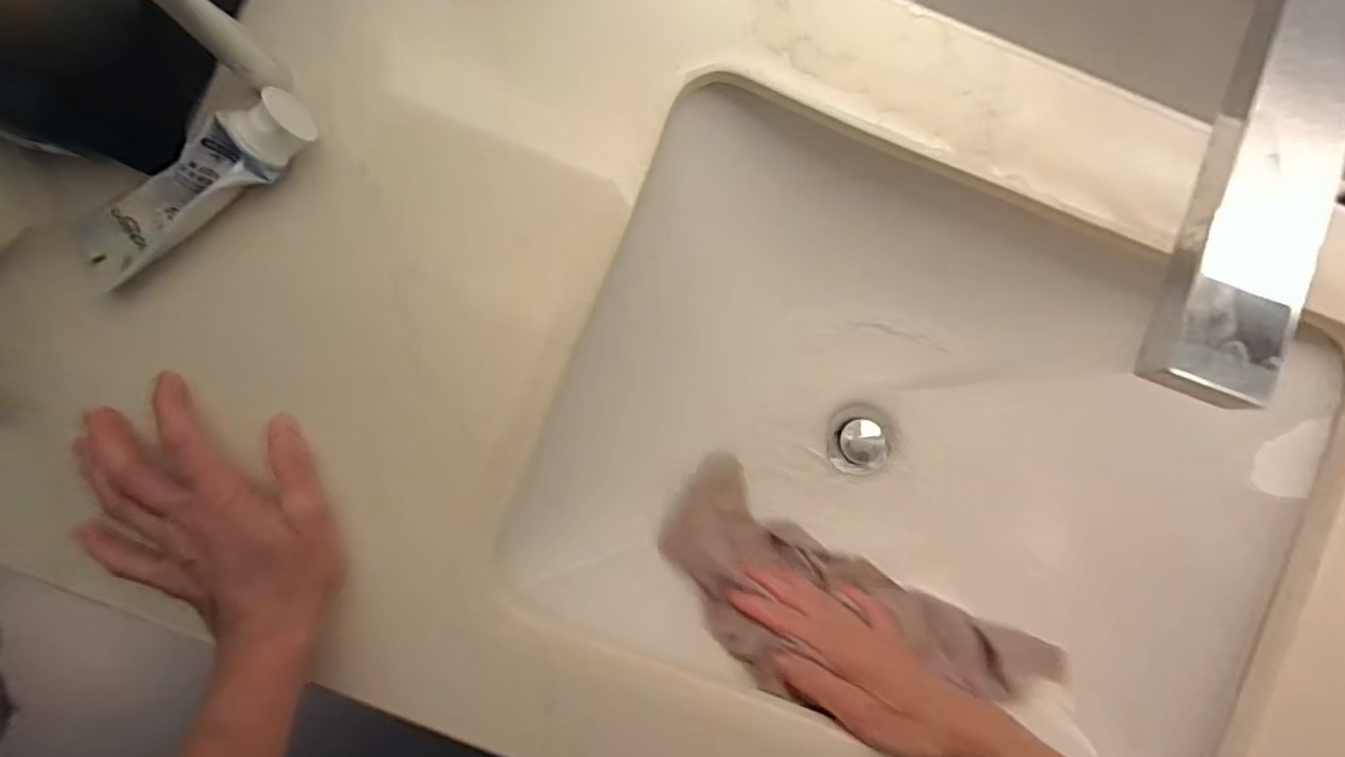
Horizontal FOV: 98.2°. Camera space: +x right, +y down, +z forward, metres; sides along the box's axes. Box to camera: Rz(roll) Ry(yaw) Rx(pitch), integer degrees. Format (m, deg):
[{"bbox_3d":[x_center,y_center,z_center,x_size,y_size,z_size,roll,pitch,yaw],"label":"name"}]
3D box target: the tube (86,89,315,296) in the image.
[{"bbox_3d":[-0.261,-0.105,0.315,0.145,0.033,0.041,-35,91,0],"label":"tube"}]

